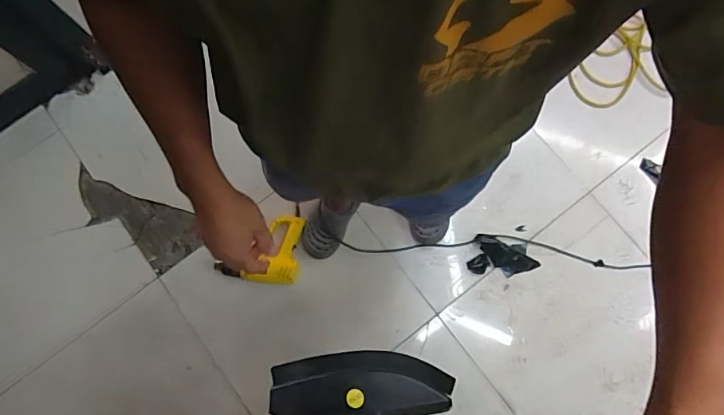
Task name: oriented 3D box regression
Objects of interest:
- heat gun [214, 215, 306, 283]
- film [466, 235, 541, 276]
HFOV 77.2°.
[{"bbox_3d":[-0.299,0.113,1.319,0.239,0.068,0.203,6,77,3],"label":"heat gun"},{"bbox_3d":[0.424,0.144,1.353,0.199,0.029,0.113,6,80,2],"label":"film"}]

